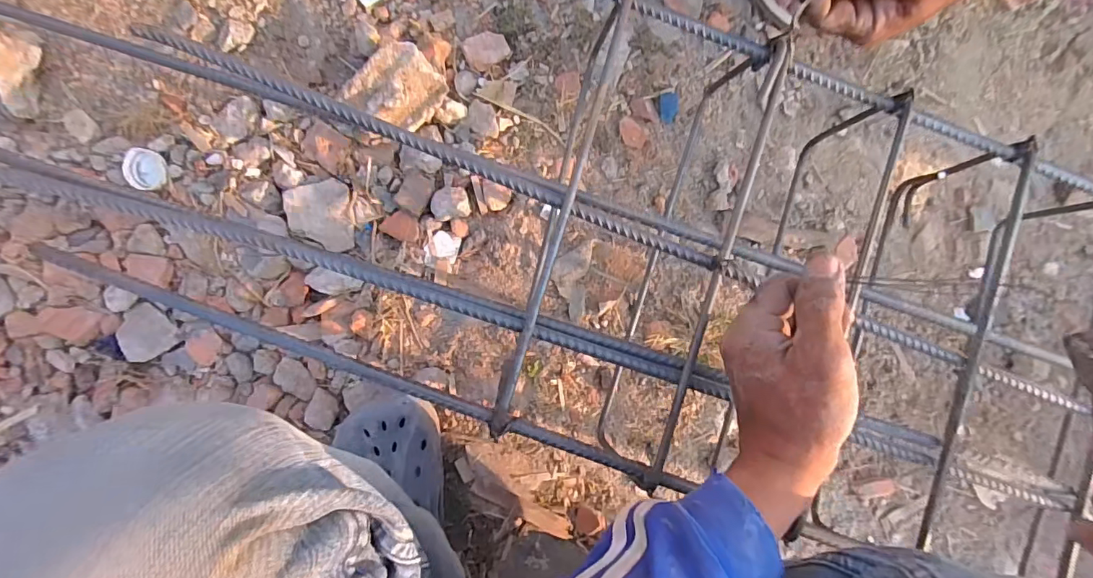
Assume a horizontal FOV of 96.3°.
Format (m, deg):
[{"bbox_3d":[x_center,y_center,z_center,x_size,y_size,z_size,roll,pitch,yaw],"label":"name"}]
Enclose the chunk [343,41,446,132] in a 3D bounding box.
[{"bbox_3d":[-0.144,-0.192,0.476,0.069,0.054,0.079,43,89,-7],"label":"chunk"}]

